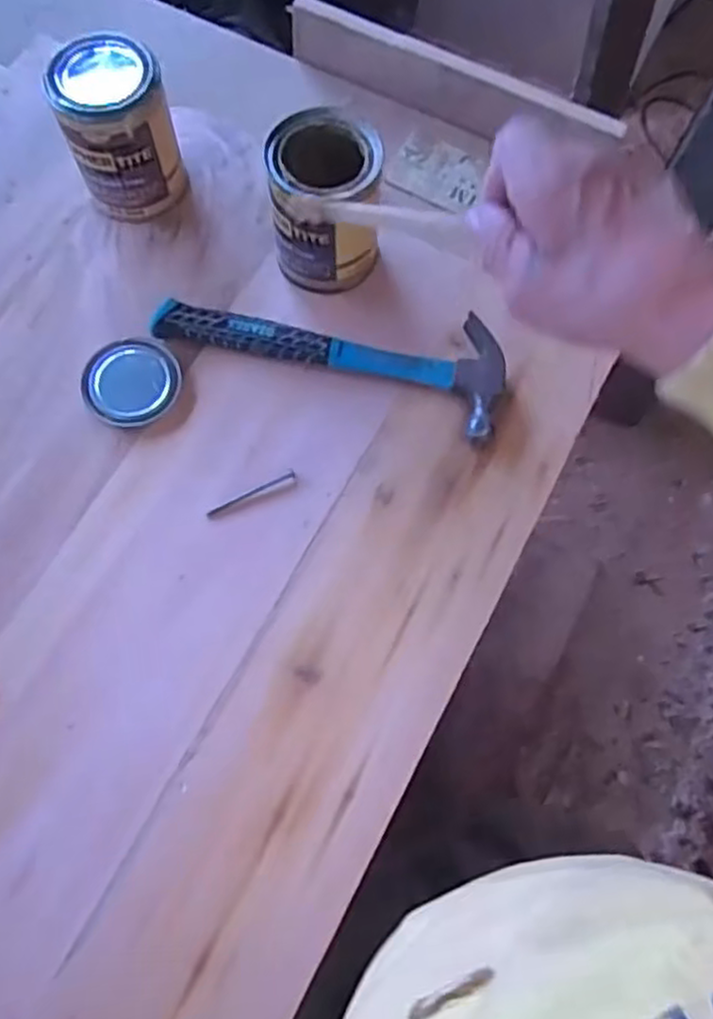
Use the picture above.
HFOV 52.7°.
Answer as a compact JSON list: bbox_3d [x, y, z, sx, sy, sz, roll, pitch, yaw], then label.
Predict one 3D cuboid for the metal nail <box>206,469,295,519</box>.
[{"bbox_3d":[-0.078,-0.012,0.536,0.072,0.004,0.007,-28,74,-10],"label":"metal nail"}]

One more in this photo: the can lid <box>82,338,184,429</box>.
[{"bbox_3d":[-0.176,-0.103,0.562,0.074,0.007,0.076,0,71,-1],"label":"can lid"}]

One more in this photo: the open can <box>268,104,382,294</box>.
[{"bbox_3d":[-0.023,-0.238,0.561,0.080,0.105,0.094,-4,71,-2],"label":"open can"}]

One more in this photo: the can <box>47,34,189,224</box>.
[{"bbox_3d":[-0.187,-0.303,0.578,0.081,0.111,0.086,-8,71,-4],"label":"can"}]

